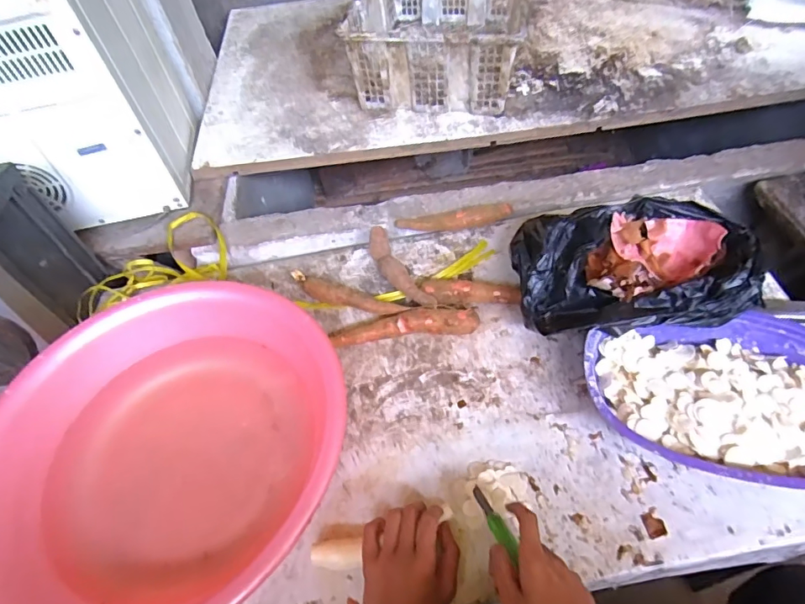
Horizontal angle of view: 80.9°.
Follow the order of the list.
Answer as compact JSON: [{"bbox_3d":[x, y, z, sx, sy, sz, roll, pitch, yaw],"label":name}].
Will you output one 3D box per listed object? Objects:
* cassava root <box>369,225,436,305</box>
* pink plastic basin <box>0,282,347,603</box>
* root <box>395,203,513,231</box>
[{"bbox_3d":[-0.008,-0.047,0.756,0.036,0.039,0.186,-24,55,-15],"label":"cassava root"},{"bbox_3d":[-0.278,0.155,0.561,0.410,0.108,0.378,-1,53,2],"label":"pink plastic basin"},{"bbox_3d":[0.089,-0.144,0.817,0.196,0.031,0.034,-2,53,1],"label":"root"}]

